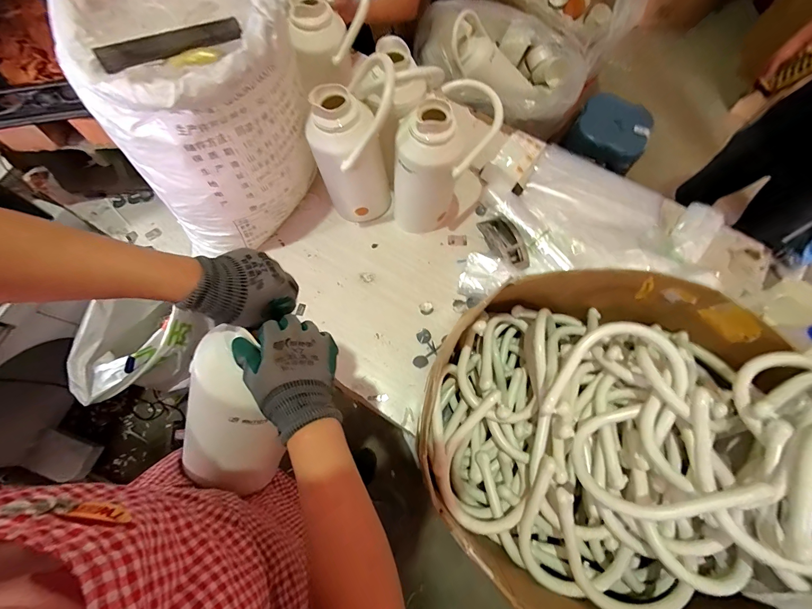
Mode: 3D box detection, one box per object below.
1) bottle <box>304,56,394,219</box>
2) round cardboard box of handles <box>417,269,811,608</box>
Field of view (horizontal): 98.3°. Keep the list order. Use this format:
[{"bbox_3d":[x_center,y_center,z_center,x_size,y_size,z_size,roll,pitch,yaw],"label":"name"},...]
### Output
[{"bbox_3d":[-0.110,-0.362,0.858,0.147,0.406,0.185,42,76,12],"label":"bottle"},{"bbox_3d":[0.370,0.220,0.614,0.589,0.348,0.598,0,72,0],"label":"round cardboard box of handles"}]

